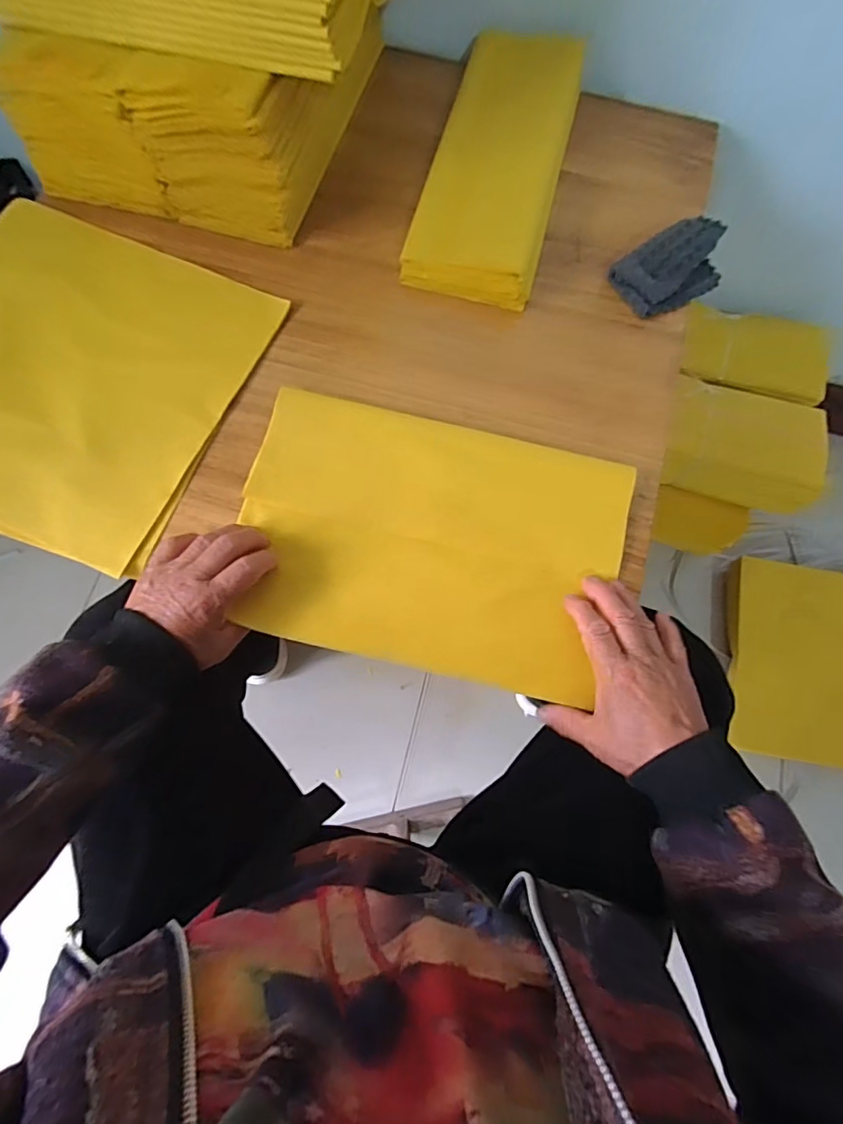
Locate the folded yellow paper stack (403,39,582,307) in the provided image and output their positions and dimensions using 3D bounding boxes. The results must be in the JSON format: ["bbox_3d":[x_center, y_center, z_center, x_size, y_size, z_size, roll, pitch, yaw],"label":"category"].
[{"bbox_3d":[0.081,-0.410,0.525,0.125,0.053,0.320,15,74,2],"label":"folded yellow paper stack"}]

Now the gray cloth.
[{"bbox_3d":[0.249,-0.290,0.499,0.104,0.034,0.064,-27,77,-9],"label":"gray cloth"}]

